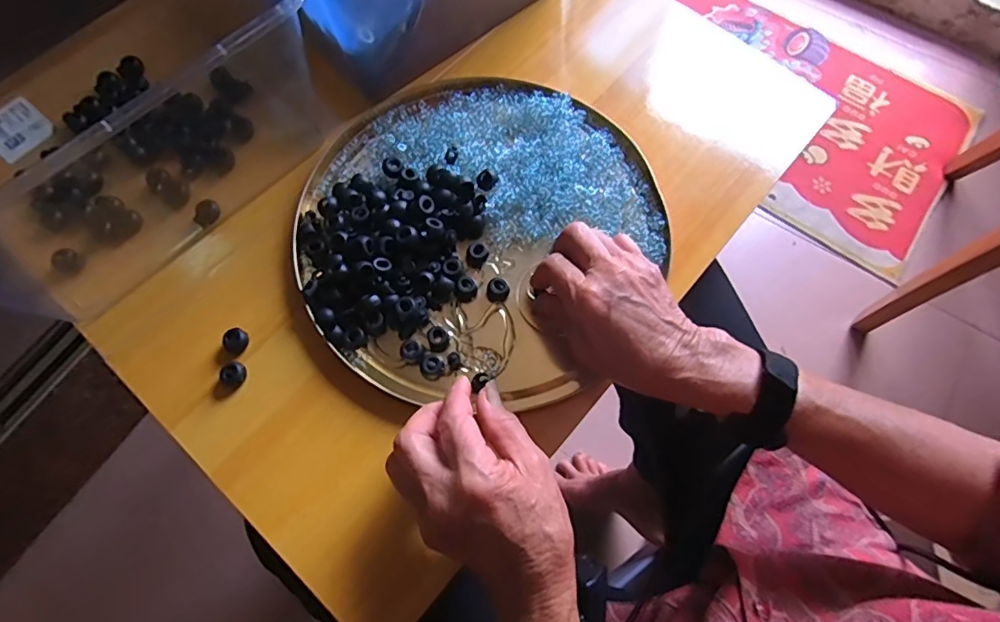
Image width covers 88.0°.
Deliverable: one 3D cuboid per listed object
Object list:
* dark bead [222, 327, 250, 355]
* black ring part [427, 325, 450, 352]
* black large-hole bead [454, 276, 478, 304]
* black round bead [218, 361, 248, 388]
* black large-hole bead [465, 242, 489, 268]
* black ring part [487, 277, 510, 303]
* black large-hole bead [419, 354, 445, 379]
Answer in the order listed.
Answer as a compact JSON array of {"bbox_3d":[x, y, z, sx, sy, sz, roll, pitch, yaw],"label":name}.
[{"bbox_3d":[-0.198,0.023,0.387,0.014,0.013,0.019,26,72,8],"label":"dark bead"},{"bbox_3d":[-0.046,0.019,0.391,0.016,0.010,0.020,-11,71,-5],"label":"black ring part"},{"bbox_3d":[-0.027,-0.018,0.405,0.017,0.012,0.015,-39,75,-14],"label":"black large-hole bead"},{"bbox_3d":[-0.197,0.048,0.383,0.018,0.014,0.016,-4,70,-3],"label":"black round bead"},{"bbox_3d":[-0.019,-0.045,0.417,0.016,0.016,0.015,0,70,-1],"label":"black large-hole bead"},{"bbox_3d":[-0.002,-0.018,0.406,0.018,0.011,0.016,-11,71,-5],"label":"black ring part"},{"bbox_3d":[-0.051,0.040,0.384,0.017,0.010,0.018,0,70,-1],"label":"black large-hole bead"}]

